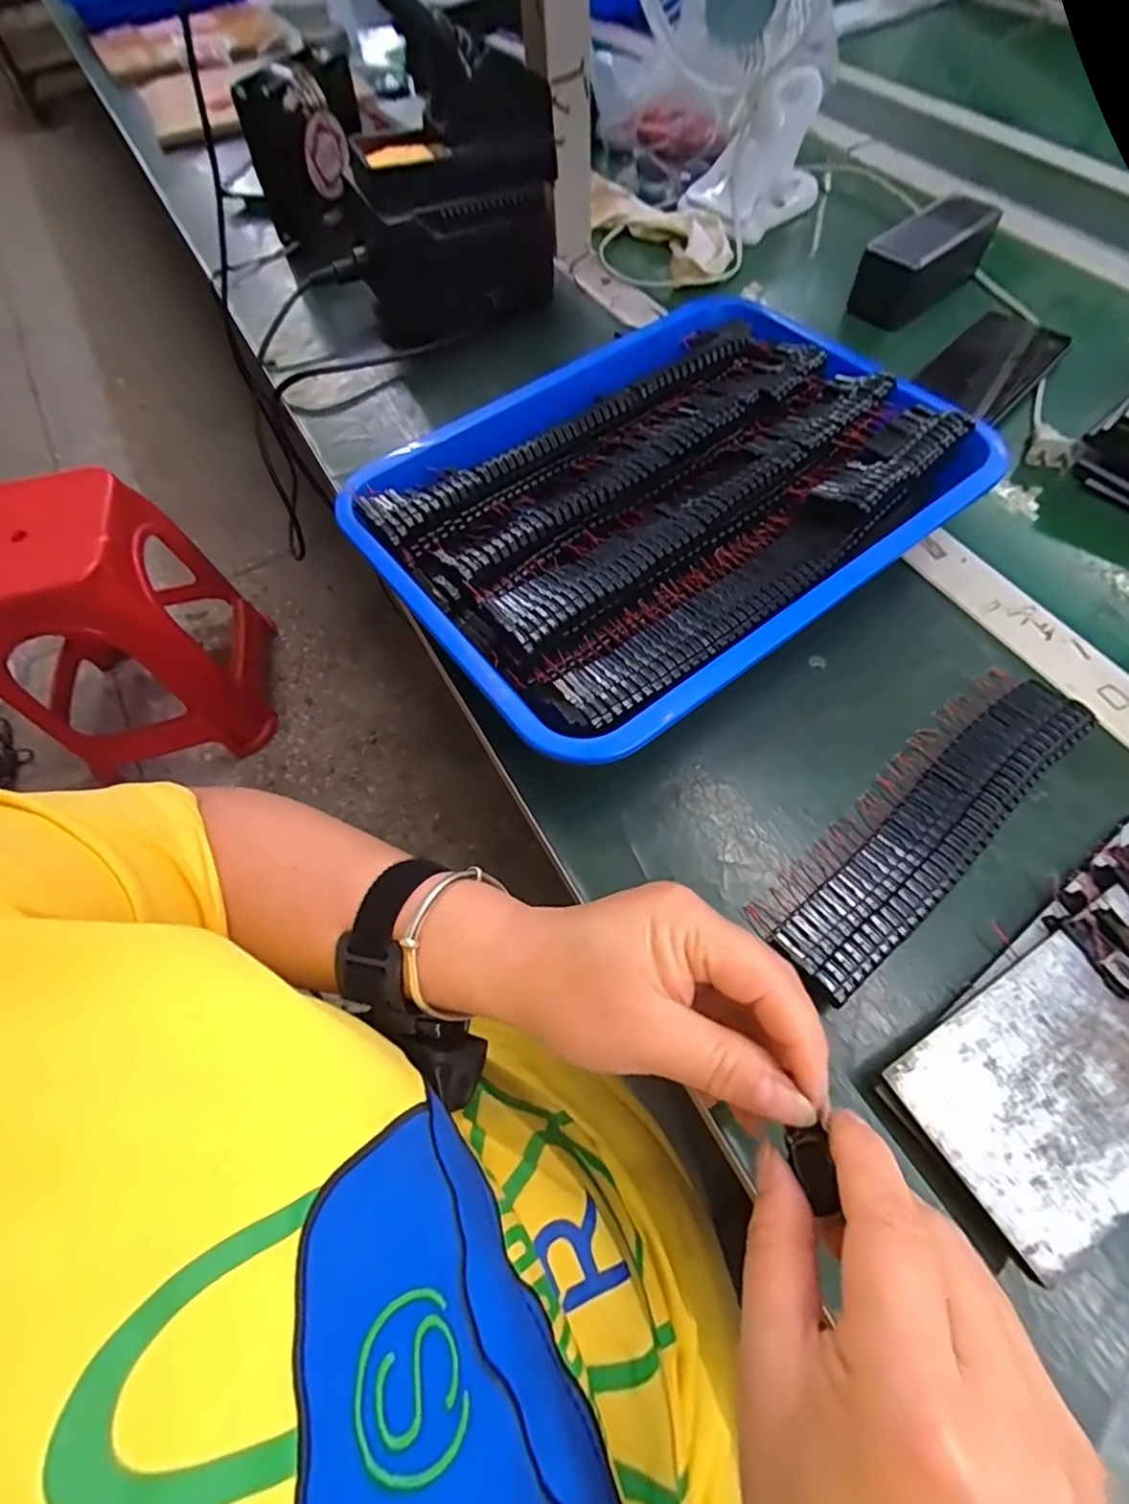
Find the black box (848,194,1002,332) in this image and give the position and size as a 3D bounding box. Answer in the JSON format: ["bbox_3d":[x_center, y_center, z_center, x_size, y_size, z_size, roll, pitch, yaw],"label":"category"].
[{"bbox_3d":[0.308,-0.422,0.518,0.120,0.048,0.050,-37,67,-17],"label":"black box"}]

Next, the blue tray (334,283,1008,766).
[{"bbox_3d":[0.063,-0.164,0.388,0.354,0.045,0.270,-34,67,-15],"label":"blue tray"}]

